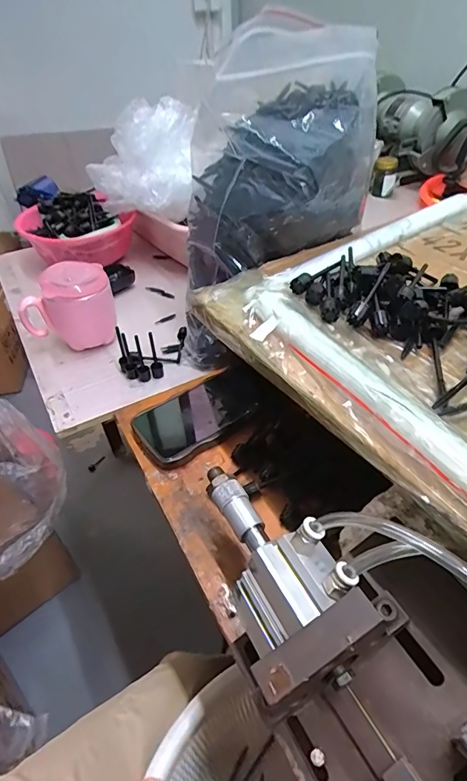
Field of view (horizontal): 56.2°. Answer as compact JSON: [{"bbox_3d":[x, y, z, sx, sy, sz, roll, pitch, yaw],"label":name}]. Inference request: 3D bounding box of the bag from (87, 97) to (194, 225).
[{"bbox_3d":[-0.132,-0.331,0.644,0.154,0.134,0.129,-13,44,-10],"label":"bag"}]

